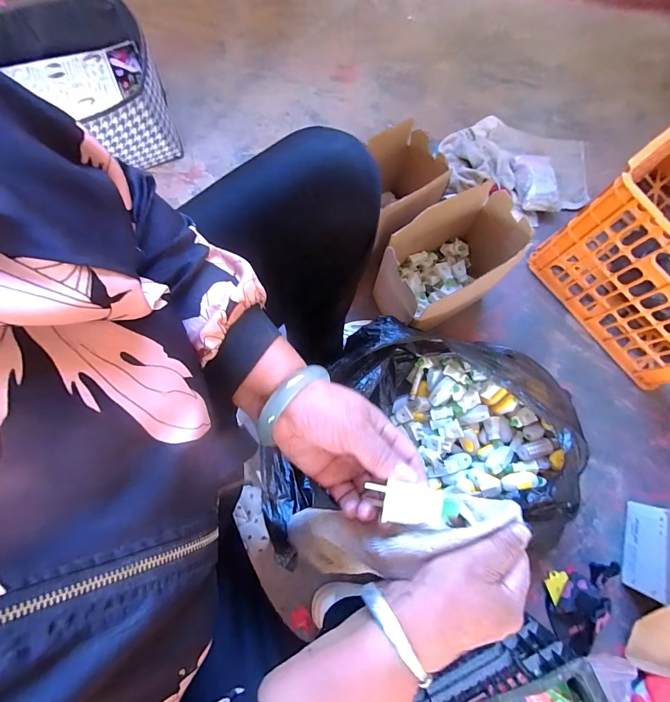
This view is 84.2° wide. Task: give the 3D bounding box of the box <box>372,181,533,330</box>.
[{"bbox_3d":[0.206,-0.155,0.705,0.261,0.197,0.155,-31,79,-9],"label":"box"}]

